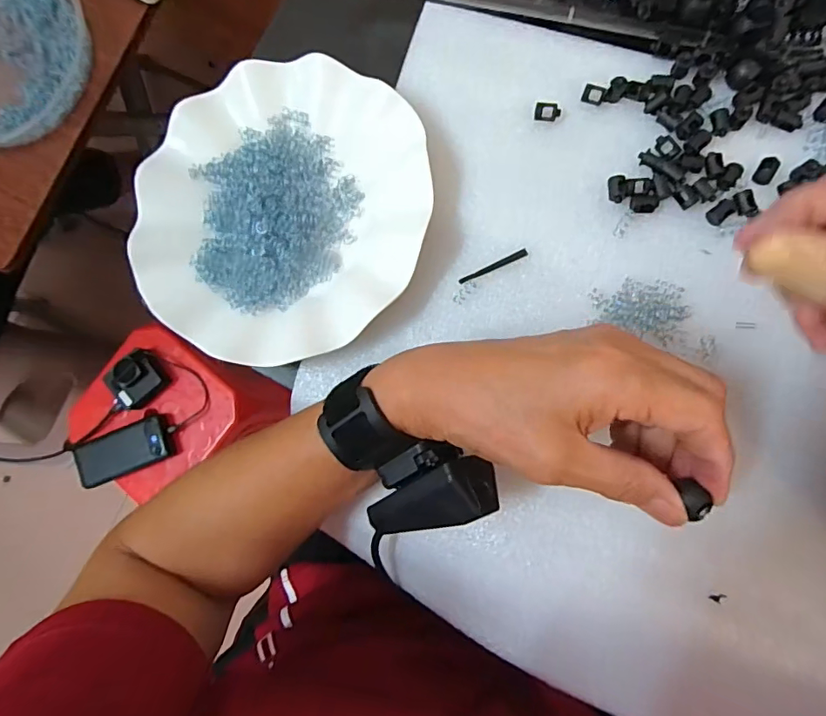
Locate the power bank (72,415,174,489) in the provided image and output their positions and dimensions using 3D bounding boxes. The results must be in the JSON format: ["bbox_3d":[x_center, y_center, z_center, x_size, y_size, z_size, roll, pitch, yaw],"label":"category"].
[{"bbox_3d":[-0.457,0.146,0.792,0.150,0.022,0.072,-22,82,5],"label":"power bank"}]

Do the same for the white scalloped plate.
[{"bbox_3d":[-0.081,-0.090,0.305,0.176,0.033,0.177,-1,84,7],"label":"white scalloped plate"}]

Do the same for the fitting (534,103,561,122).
[{"bbox_3d":[0.080,-0.145,0.299,0.015,0.008,0.008,8,85,8],"label":"fitting"}]

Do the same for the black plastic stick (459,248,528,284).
[{"bbox_3d":[0.047,-0.054,0.296,0.042,0.004,0.004,-24,82,4],"label":"black plastic stick"}]

